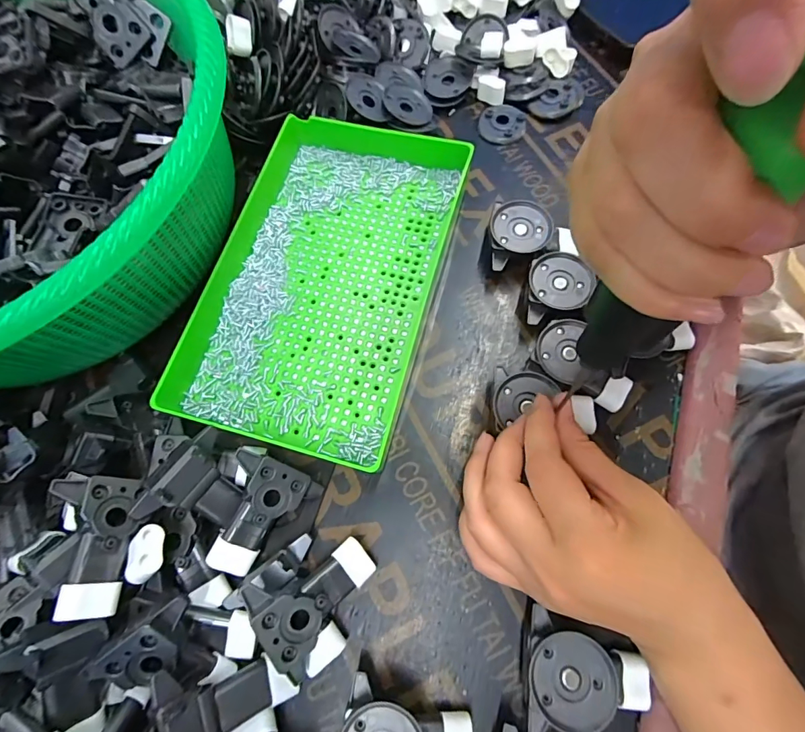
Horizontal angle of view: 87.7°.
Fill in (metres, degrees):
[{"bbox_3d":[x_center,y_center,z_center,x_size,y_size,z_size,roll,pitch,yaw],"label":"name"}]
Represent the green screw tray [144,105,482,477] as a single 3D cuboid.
[{"bbox_3d":[-0.059,-0.066,0.296,0.158,0.026,0.238,15,73,3],"label":"green screw tray"}]

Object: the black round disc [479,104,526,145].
[{"bbox_3d":[0.085,-0.205,0.354,0.038,0.008,0.036,1,73,-2],"label":"black round disc"}]

